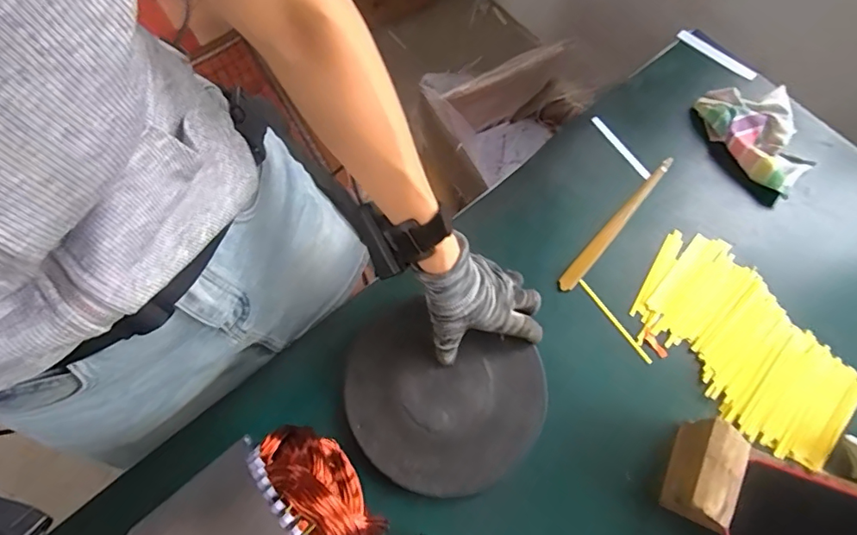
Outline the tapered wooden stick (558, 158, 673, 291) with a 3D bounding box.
[{"bbox_3d":[0.217,-0.053,0.586,0.017,0.014,0.209,40,74,14],"label":"tapered wooden stick"}]

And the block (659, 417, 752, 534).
[{"bbox_3d":[0.255,0.186,0.468,0.059,0.069,0.084,29,72,11],"label":"block"}]

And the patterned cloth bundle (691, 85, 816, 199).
[{"bbox_3d":[0.398,-0.156,0.613,0.096,0.035,0.144,-18,70,-7],"label":"patterned cloth bundle"}]

